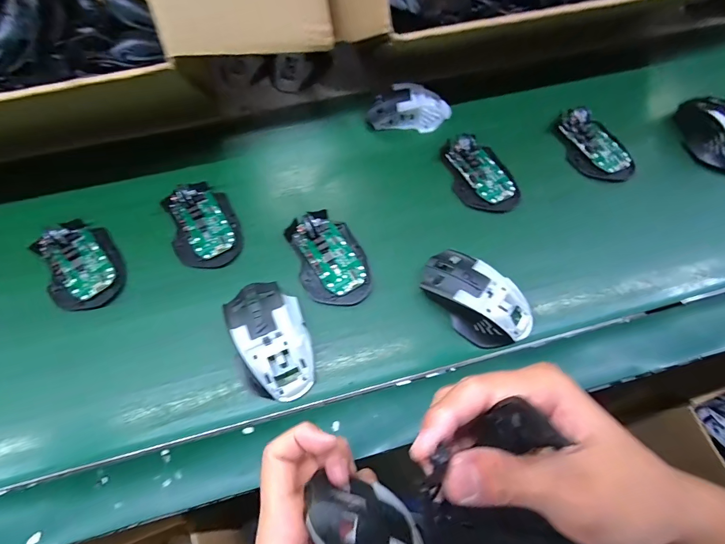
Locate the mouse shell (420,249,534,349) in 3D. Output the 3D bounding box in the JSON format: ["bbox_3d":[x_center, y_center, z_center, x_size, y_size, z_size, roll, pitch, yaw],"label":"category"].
[{"bbox_3d":[0.113,0.027,0.341,0.113,0.040,0.067,35,69,15],"label":"mouse shell"}]

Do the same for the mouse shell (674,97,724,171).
[{"bbox_3d":[0.447,-0.176,0.430,0.057,0.036,0.114,-15,65,-7],"label":"mouse shell"}]

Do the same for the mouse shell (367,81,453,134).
[{"bbox_3d":[0.062,-0.223,0.462,0.114,0.035,0.056,1,65,1],"label":"mouse shell"}]

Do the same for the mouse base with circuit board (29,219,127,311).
[{"bbox_3d":[-0.306,-0.011,0.370,0.068,0.028,0.108,-27,67,-12],"label":"mouse base with circuit board"}]

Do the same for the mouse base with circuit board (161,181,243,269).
[{"bbox_3d":[-0.183,-0.058,0.389,0.070,0.026,0.115,-20,66,-9],"label":"mouse base with circuit board"}]

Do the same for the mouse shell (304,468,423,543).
[{"bbox_3d":[0.011,0.156,0.192,0.044,0.040,0.098,-39,86,-15],"label":"mouse shell"}]

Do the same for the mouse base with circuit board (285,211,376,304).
[{"bbox_3d":[-0.036,-0.020,0.365,0.071,0.030,0.112,-19,66,-9],"label":"mouse base with circuit board"}]

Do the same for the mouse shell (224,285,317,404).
[{"bbox_3d":[-0.090,0.062,0.326,0.072,0.039,0.117,-20,66,-9],"label":"mouse shell"}]

